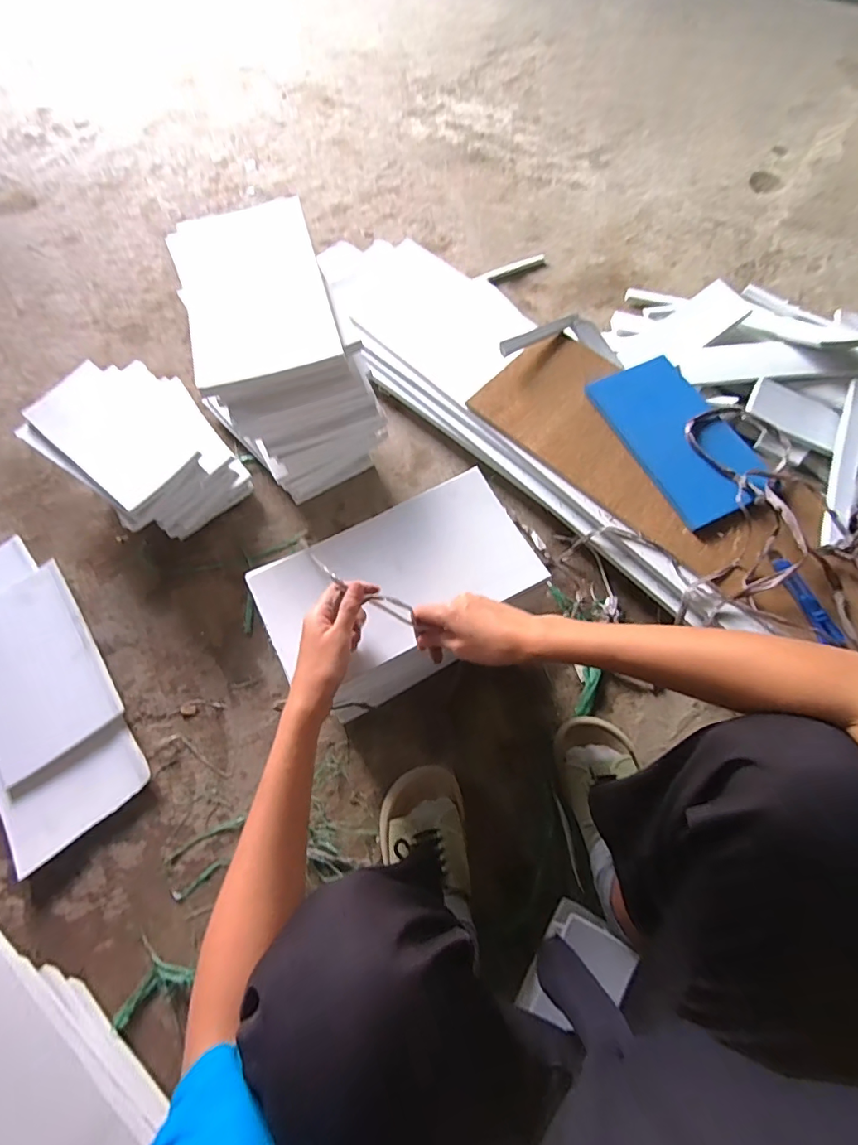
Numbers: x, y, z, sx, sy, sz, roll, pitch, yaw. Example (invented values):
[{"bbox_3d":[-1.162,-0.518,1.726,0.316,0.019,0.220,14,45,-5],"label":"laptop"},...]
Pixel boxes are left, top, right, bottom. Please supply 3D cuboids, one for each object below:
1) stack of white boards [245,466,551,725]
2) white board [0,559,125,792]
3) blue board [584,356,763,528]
[{"bbox_3d":[-0.031,0.040,0.590,0.277,0.215,0.146,-27,69,-9],"label":"stack of white boards"},{"bbox_3d":[-0.562,0.131,0.681,0.166,0.023,0.287,-36,72,-7],"label":"white board"},{"bbox_3d":[0.378,-0.209,0.730,0.150,0.022,0.283,-23,68,-8],"label":"blue board"}]

